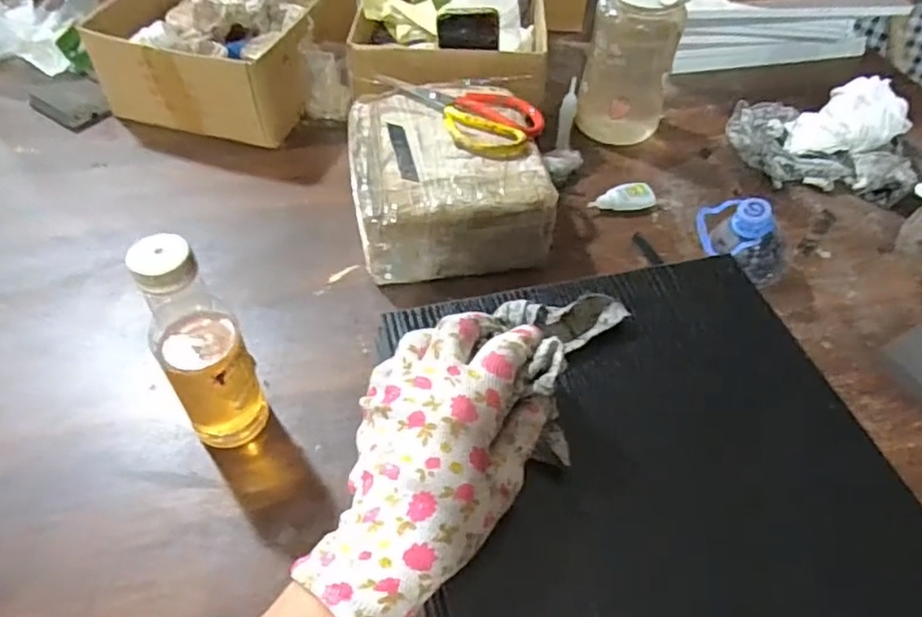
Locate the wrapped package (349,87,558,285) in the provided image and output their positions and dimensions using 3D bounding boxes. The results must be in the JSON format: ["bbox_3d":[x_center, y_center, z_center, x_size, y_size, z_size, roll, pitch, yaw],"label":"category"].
[{"bbox_3d":[-0.015,-0.144,0.716,0.206,0.108,0.221,-4,50,-5],"label":"wrapped package"}]

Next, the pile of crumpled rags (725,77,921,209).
[{"bbox_3d":[0.484,-0.232,0.830,0.231,0.080,0.169,14,50,9],"label":"pile of crumpled rags"}]

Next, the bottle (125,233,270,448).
[{"bbox_3d":[-0.198,0.038,0.492,0.067,0.219,0.055,-26,55,-22],"label":"bottle"}]

